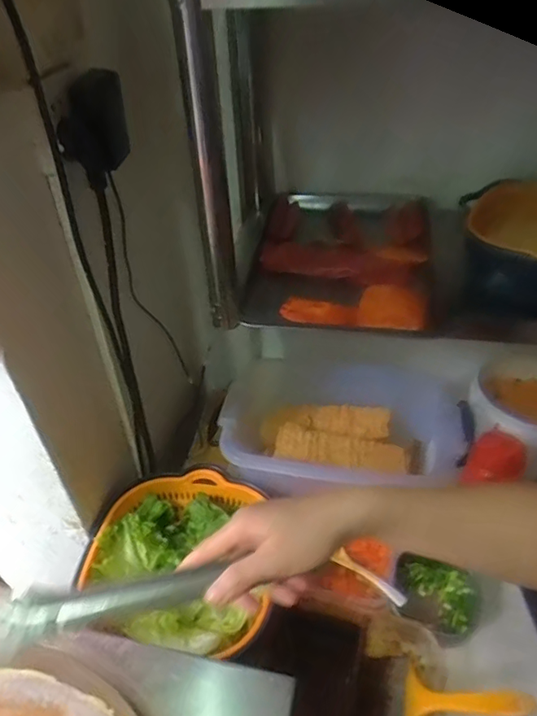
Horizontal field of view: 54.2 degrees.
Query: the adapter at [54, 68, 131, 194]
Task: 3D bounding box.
[{"bbox_3d":[-0.172,-0.229,0.518,0.038,0.100,0.067,16,45,20],"label":"adapter"}]

